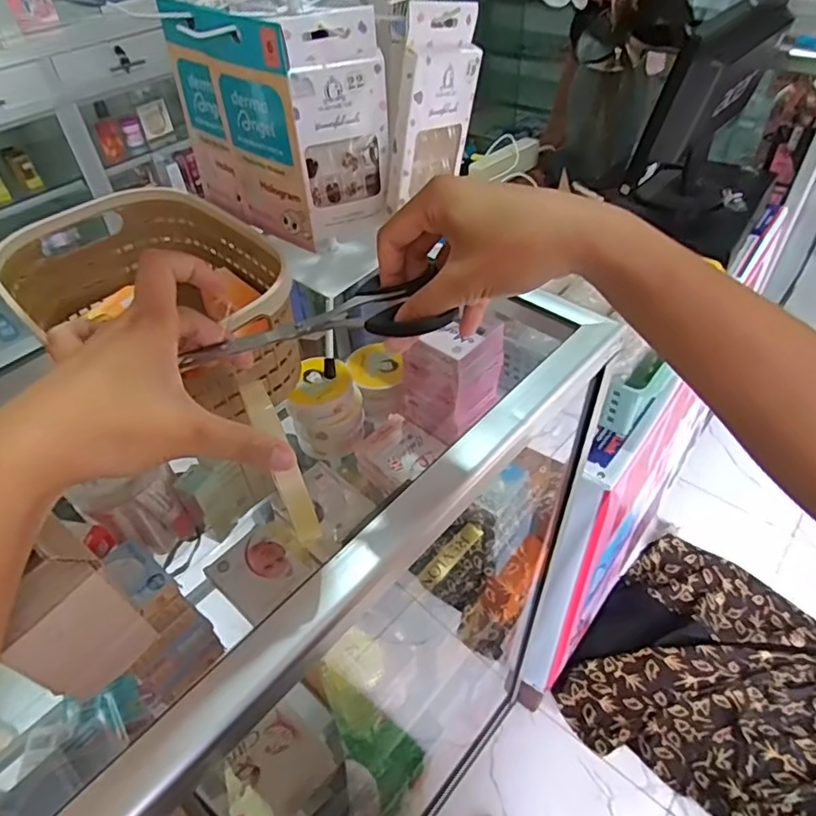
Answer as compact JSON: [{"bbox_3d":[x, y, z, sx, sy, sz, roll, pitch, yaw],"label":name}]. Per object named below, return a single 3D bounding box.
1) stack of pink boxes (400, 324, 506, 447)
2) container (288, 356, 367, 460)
[{"bbox_3d":[0.047,-0.034,0.610,0.076,0.126,0.073,29,54,27],"label":"stack of pink boxes"},{"bbox_3d":[-0.091,0.005,0.662,0.080,0.103,0.073,-1,46,1],"label":"container"}]

